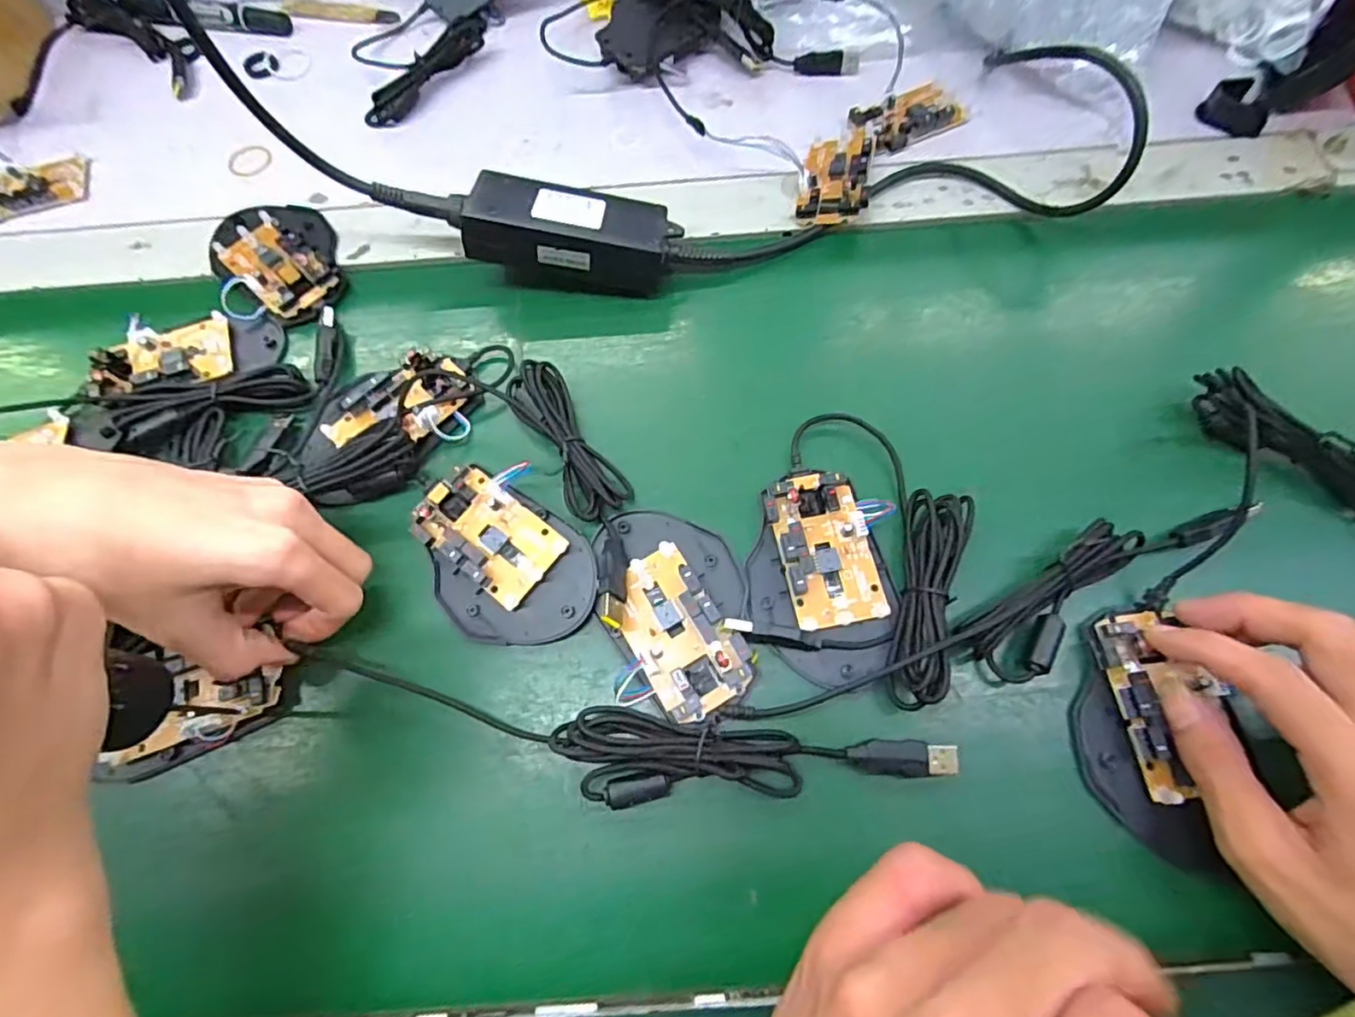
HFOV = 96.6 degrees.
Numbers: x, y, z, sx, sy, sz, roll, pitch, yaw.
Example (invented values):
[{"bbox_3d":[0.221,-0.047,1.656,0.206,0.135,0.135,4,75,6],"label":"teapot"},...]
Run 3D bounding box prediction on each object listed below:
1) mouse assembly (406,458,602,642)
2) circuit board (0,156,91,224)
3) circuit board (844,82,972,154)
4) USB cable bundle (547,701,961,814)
[{"bbox_3d":[-0.089,0.023,0.307,0.073,0.019,0.100,-33,72,-10],"label":"mouse assembly"},{"bbox_3d":[-0.454,-0.223,0.419,0.079,0.014,0.042,-27,71,-8],"label":"circuit board"},{"bbox_3d":[0.163,-0.275,0.421,0.076,0.009,0.044,-22,71,-6],"label":"circuit board"},{"bbox_3d":[0.034,0.112,0.269,0.171,0.022,0.038,2,70,2],"label":"USB cable bundle"}]

